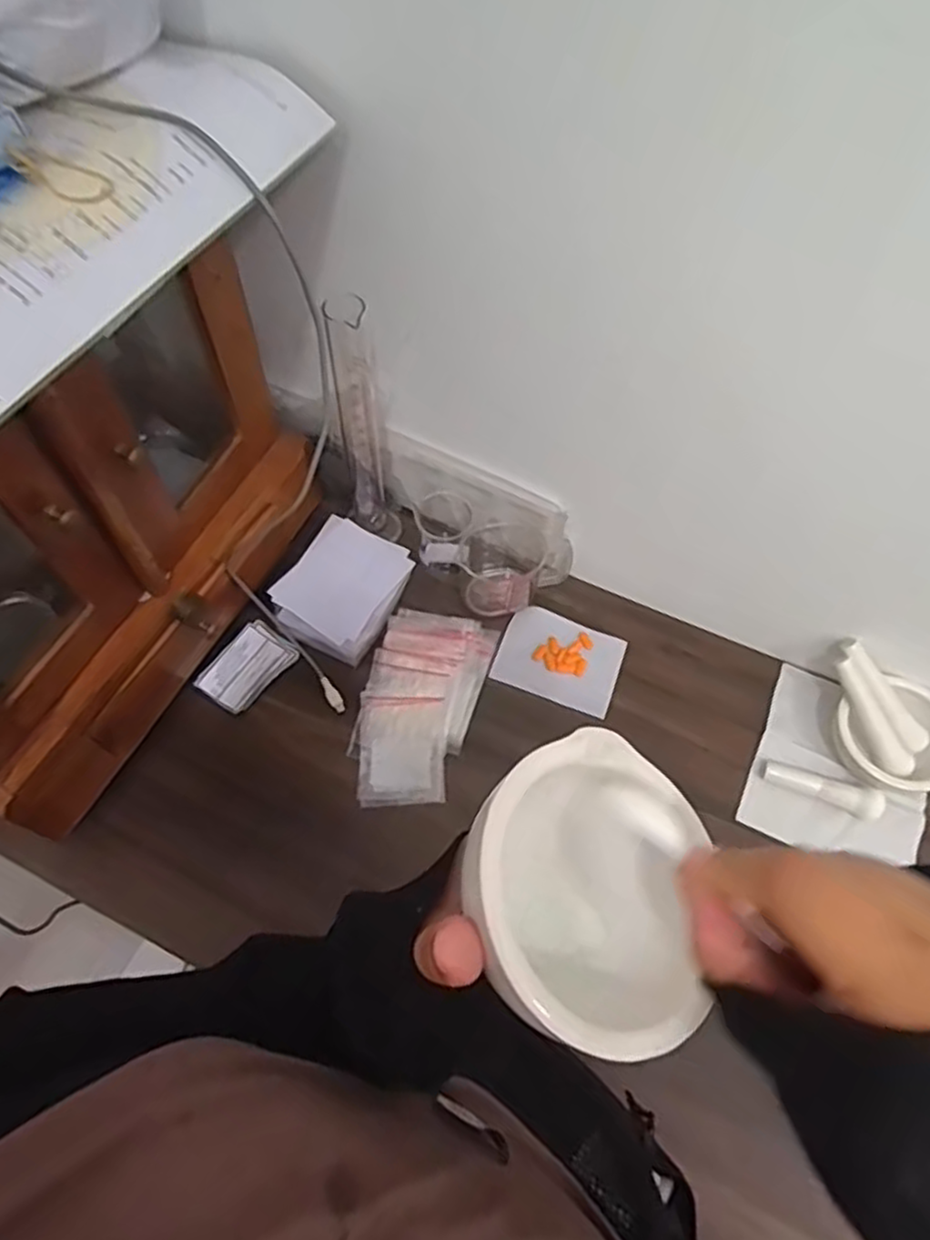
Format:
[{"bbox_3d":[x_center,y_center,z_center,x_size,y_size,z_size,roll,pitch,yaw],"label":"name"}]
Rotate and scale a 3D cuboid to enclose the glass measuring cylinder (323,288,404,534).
[{"bbox_3d":[-0.088,-0.165,0.629,0.040,0.262,0.041,-4,62,-2],"label":"glass measuring cylinder"}]

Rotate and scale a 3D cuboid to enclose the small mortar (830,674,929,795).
[{"bbox_3d":[0.362,0.099,0.606,0.086,0.059,0.090,-23,64,-12],"label":"small mortar"}]

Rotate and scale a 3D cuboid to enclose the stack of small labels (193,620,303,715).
[{"bbox_3d":[-0.197,0.042,0.658,0.054,0.008,0.082,33,66,16],"label":"stack of small labels"}]

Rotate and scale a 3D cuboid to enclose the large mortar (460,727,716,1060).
[{"bbox_3d":[0.038,0.102,0.267,0.100,0.065,0.100,11,61,-21],"label":"large mortar"}]

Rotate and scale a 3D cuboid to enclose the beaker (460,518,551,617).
[{"bbox_3d":[0.037,-0.053,0.679,0.074,0.068,0.068,-12,63,-7],"label":"beaker"}]

